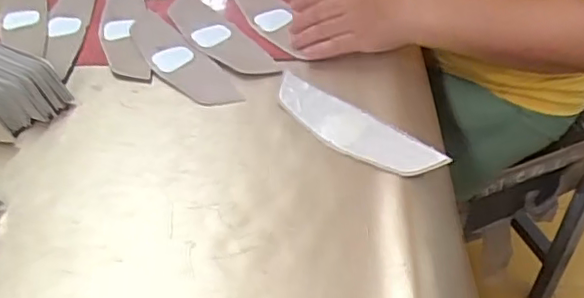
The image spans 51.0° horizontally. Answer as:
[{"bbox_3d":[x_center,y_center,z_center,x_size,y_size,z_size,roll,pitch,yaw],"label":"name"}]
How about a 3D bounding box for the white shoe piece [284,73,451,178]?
[{"bbox_3d":[0.050,-0.019,0.544,0.173,0.010,0.050,34,56,30],"label":"white shoe piece"}]

